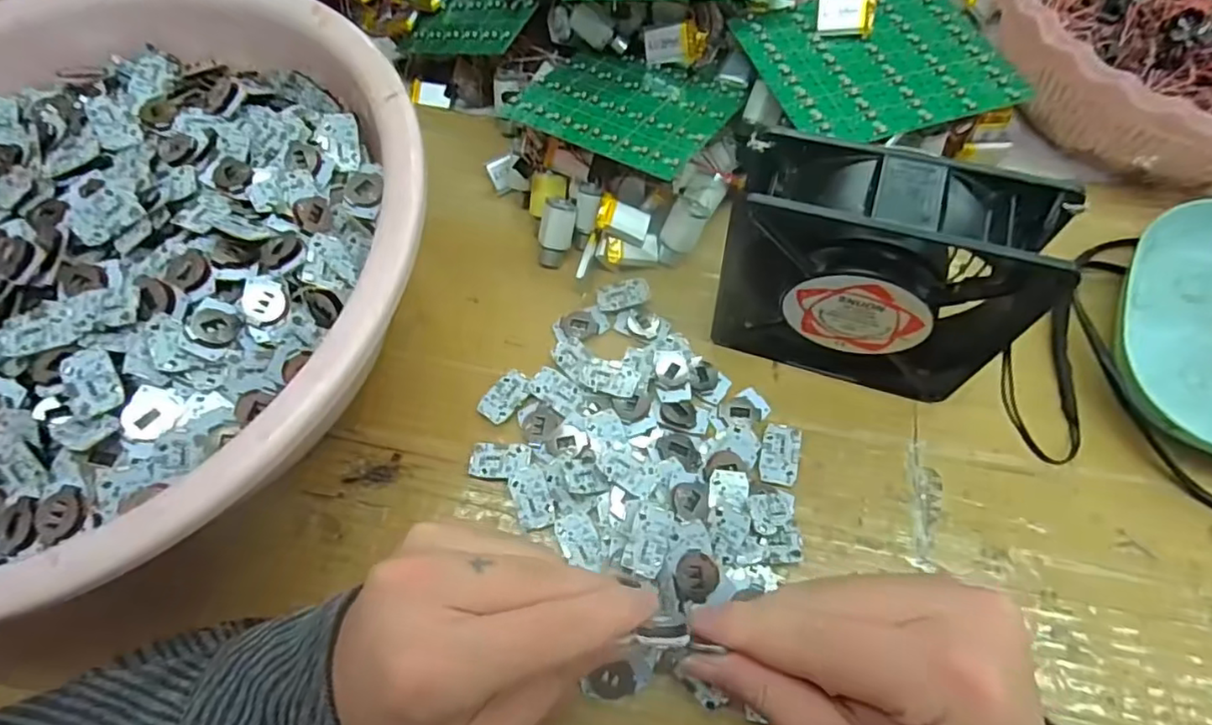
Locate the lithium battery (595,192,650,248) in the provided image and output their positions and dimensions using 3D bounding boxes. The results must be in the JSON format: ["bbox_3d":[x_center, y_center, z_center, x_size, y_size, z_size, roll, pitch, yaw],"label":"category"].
[{"bbox_3d":[0.010,-0.079,0.334,0.031,0.004,0.019,21,86,-25],"label":"lithium battery"}]

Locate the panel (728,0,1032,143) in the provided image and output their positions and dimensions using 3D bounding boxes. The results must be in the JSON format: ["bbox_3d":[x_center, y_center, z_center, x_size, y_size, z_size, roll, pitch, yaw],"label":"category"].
[{"bbox_3d":[0.146,-0.164,0.326,0.126,0.004,0.103,-17,65,-8],"label":"panel"}]

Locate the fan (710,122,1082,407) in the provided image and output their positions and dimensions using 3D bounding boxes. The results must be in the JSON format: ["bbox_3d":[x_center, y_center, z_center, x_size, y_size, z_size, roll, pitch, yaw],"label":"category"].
[{"bbox_3d":[0.113,-0.036,0.265,0.123,0.121,0.038,19,68,12],"label":"fan"}]

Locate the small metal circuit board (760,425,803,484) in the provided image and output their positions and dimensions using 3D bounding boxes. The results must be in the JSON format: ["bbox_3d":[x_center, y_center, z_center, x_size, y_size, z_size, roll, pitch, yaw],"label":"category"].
[{"bbox_3d":[0.085,0.046,0.297,0.018,0.005,0.029,10,67,8],"label":"small metal circuit board"}]

